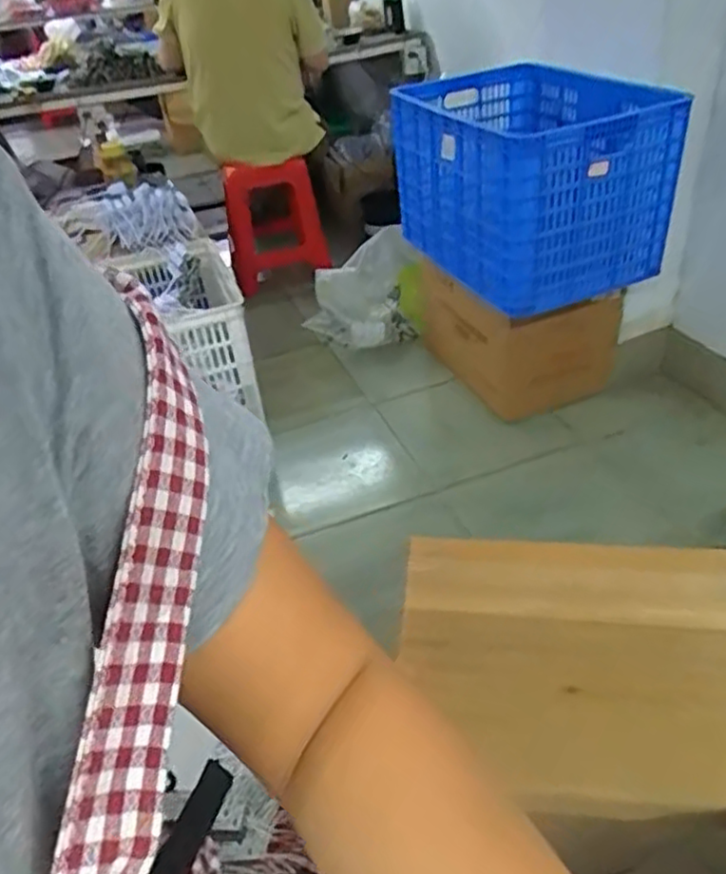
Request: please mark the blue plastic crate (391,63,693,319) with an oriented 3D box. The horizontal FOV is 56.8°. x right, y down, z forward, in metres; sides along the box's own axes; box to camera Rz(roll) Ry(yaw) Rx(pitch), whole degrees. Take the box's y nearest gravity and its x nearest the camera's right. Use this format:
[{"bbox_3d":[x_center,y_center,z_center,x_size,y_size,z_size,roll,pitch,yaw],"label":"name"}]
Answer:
[{"bbox_3d":[0.353,-0.581,1.537,0.396,0.375,0.583,-16,40,-14],"label":"blue plastic crate"}]

